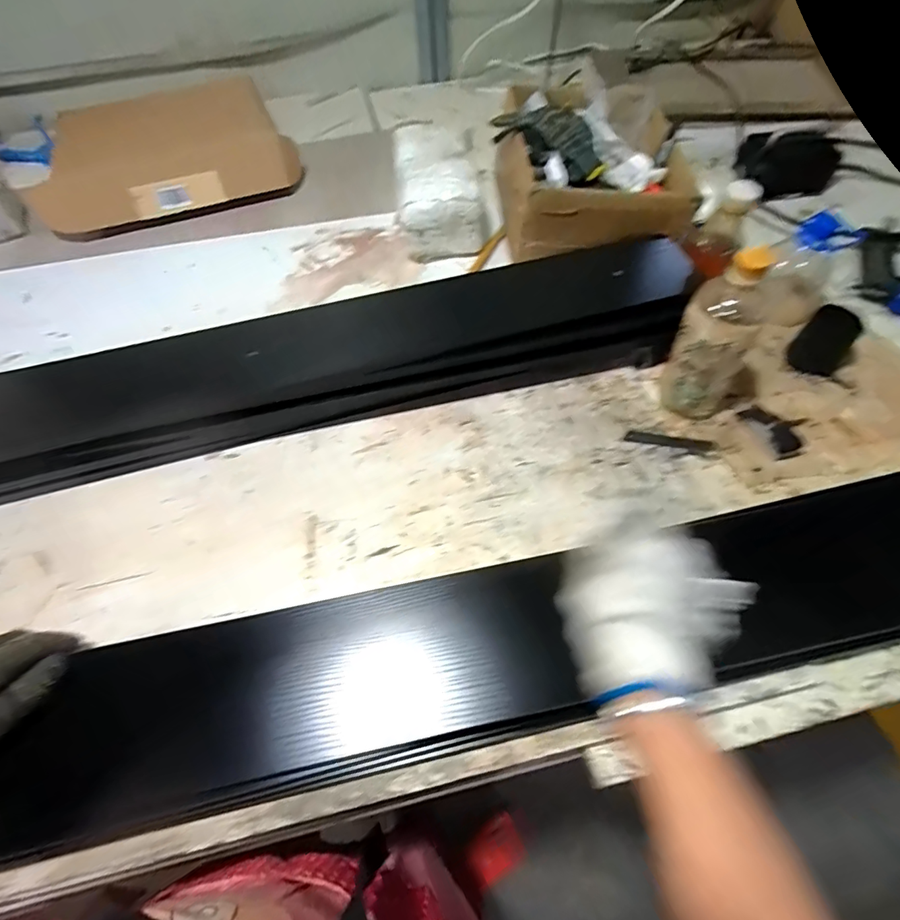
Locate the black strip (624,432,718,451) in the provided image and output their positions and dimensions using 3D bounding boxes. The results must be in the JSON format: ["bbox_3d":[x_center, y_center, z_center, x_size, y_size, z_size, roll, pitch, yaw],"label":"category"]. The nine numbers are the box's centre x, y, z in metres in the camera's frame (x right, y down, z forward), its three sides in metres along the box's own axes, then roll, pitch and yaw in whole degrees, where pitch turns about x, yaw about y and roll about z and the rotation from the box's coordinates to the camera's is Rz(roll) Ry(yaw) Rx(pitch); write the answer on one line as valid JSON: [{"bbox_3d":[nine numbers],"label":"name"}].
[{"bbox_3d":[0.258,-0.022,0.552,0.107,0.004,0.014,6,59,-3],"label":"black strip"}]

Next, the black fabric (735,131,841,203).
[{"bbox_3d":[0.587,-0.512,0.825,0.156,0.082,0.080,17,60,12],"label":"black fabric"}]

